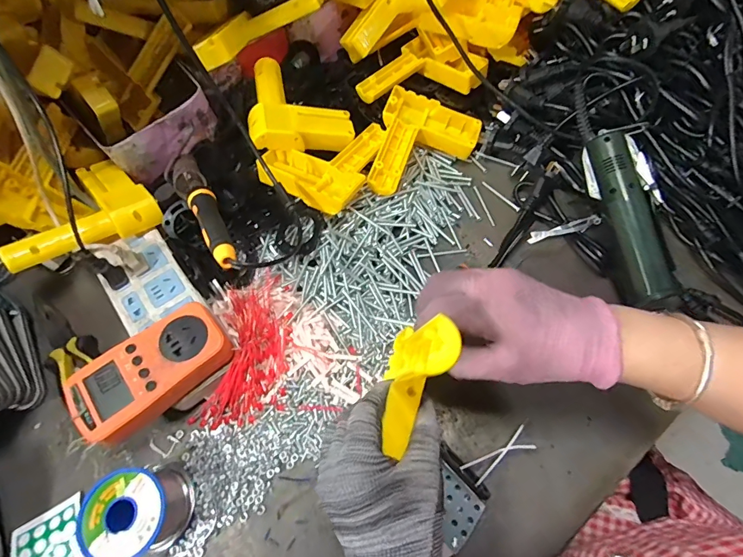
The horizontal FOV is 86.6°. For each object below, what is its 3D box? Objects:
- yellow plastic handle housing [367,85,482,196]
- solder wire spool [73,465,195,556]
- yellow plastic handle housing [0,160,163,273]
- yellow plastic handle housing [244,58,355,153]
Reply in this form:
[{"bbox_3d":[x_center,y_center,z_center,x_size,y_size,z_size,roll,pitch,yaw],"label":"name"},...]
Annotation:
[{"bbox_3d":[0.056,-0.146,0.462,0.112,0.043,0.153,19,68,12],"label":"yellow plastic handle housing"},{"bbox_3d":[-0.188,0.191,0.324,0.064,0.061,0.066,-28,67,-9],"label":"solder wire spool"},{"bbox_3d":[-0.319,-0.077,0.424,0.142,0.043,0.116,-34,68,-12],"label":"yellow plastic handle housing"},{"bbox_3d":[-0.099,-0.210,0.467,0.107,0.027,0.149,-12,62,-23],"label":"yellow plastic handle housing"}]

